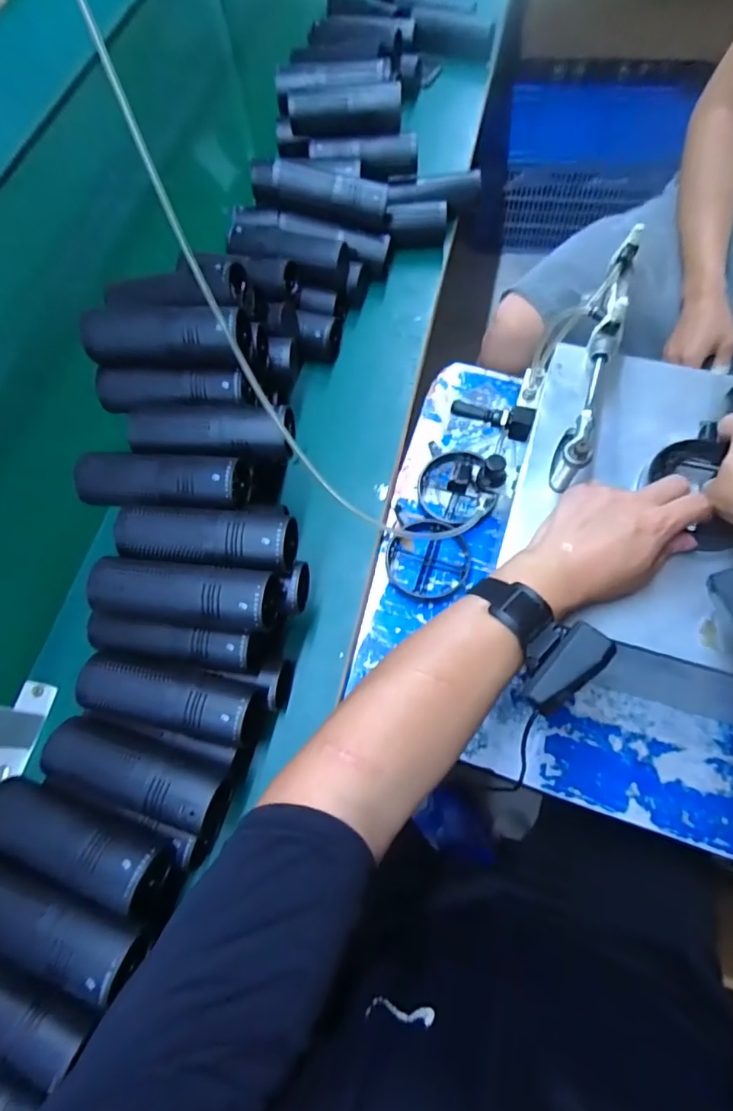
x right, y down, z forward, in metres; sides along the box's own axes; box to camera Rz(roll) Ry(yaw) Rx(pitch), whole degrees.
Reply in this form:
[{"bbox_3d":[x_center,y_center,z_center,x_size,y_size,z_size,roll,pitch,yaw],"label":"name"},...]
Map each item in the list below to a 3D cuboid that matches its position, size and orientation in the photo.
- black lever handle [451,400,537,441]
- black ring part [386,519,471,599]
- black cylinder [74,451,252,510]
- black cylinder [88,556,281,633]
[{"bbox_3d":[0.140,-0.152,0.561,0.094,0.035,0.024,24,43,30],"label":"black lever handle"},{"bbox_3d":[0.074,0.004,0.605,0.100,0.020,0.091,-1,67,3],"label":"black ring part"},{"bbox_3d":[-0.201,-0.065,0.501,0.157,0.048,0.060,-2,67,3],"label":"black cylinder"},{"bbox_3d":[-0.165,0.035,0.460,0.165,0.046,0.056,7,68,6],"label":"black cylinder"}]

